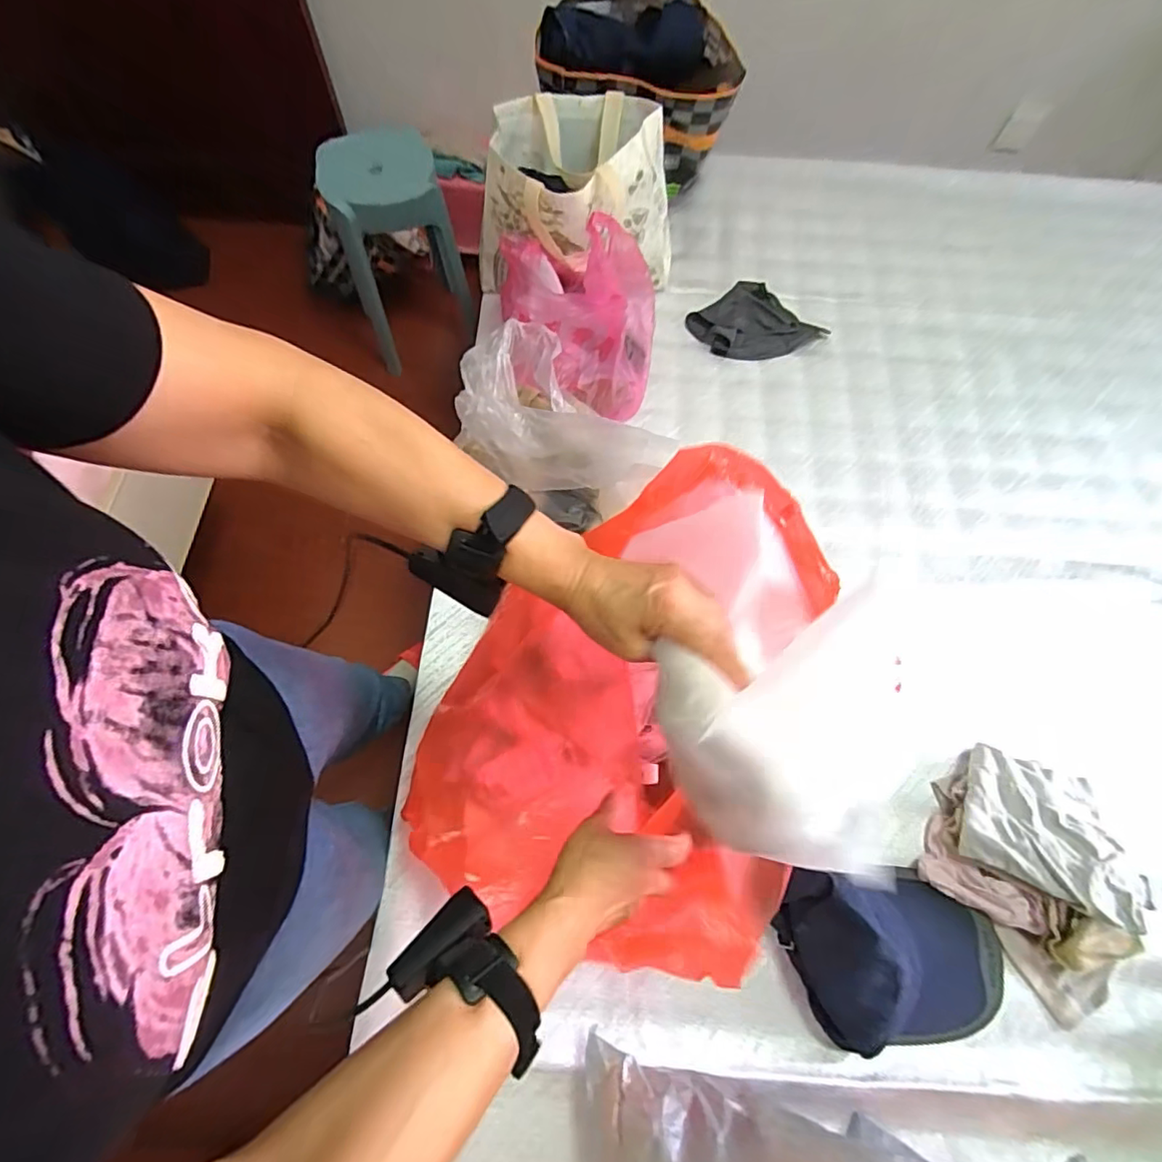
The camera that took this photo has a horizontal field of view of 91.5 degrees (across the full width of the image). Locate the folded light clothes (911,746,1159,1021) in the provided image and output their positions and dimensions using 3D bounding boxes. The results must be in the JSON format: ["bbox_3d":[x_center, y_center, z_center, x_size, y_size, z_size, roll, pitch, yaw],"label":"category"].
[{"bbox_3d":[0.500,0.313,0.623,0.189,0.083,0.255,20,69,9],"label":"folded light clothes"}]

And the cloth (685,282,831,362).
[{"bbox_3d":[0.294,-0.436,0.971,0.179,0.031,0.159,-31,70,-12],"label":"cloth"}]

